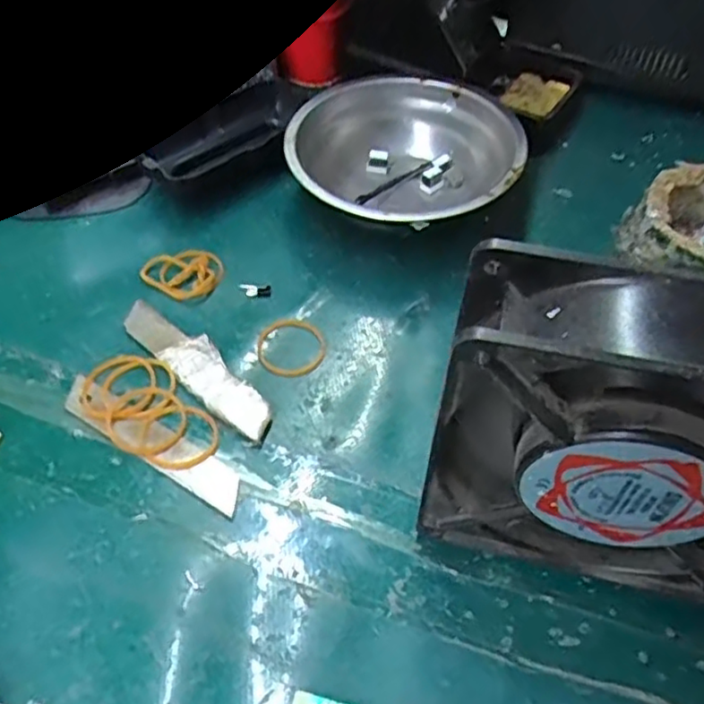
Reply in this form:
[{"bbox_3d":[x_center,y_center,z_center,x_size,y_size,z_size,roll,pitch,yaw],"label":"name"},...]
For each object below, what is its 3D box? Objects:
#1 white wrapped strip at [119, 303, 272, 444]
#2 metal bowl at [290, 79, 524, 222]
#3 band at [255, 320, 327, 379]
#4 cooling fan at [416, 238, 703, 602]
[{"bbox_3d":[-0.072,0.005,0.302,0.021,0.009,0.099,-37,61,-27],"label":"white wrapped strip"},{"bbox_3d":[0.027,-0.107,0.375,0.121,0.046,0.121,1,51,-1],"label":"metal bowl"},{"bbox_3d":[-0.029,-0.003,0.314,0.033,0.004,0.035,1,51,-1],"label":"band"},{"bbox_3d":[0.087,0.030,0.212,0.118,0.124,0.039,13,52,8],"label":"cooling fan"}]

